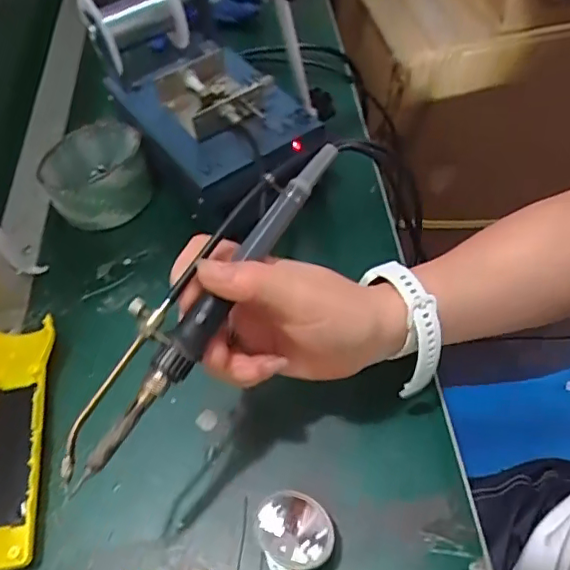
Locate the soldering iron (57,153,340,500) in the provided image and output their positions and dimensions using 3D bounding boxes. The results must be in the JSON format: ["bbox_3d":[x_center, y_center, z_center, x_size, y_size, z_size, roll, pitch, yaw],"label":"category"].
[{"bbox_3d":[-0.042,0.003,0.282,0.035,0.024,0.206,28,71,20],"label":"soldering iron"}]

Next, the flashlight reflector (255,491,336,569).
[{"bbox_3d":[0.006,0.141,0.316,0.040,0.027,0.043,-3,53,4],"label":"flashlight reflector"}]

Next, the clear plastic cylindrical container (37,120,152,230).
[{"bbox_3d":[-0.163,-0.096,0.487,0.084,0.047,0.079,-3,53,4],"label":"clear plastic cylindrical container"}]

